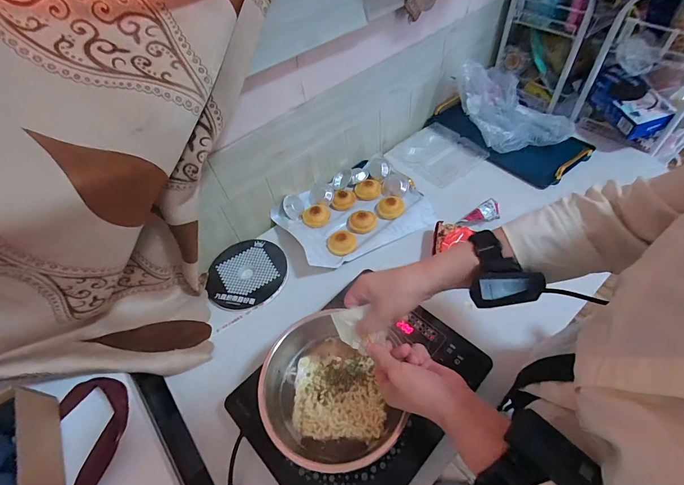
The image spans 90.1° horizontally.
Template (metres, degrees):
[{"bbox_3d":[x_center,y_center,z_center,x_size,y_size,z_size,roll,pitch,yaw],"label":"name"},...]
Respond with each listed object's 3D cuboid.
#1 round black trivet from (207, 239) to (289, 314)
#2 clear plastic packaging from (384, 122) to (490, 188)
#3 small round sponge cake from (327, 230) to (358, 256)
[{"bbox_3d":[-0.210,0.069,0.760,0.174,0.020,0.173,-4,51,4],"label":"round black trivet"},{"bbox_3d":[0.260,-0.248,0.950,0.200,0.033,0.213,-37,56,-20],"label":"clear plastic packaging"},{"bbox_3d":[0.000,0.001,0.775,0.066,0.026,0.056,-4,51,4],"label":"small round sponge cake"}]

